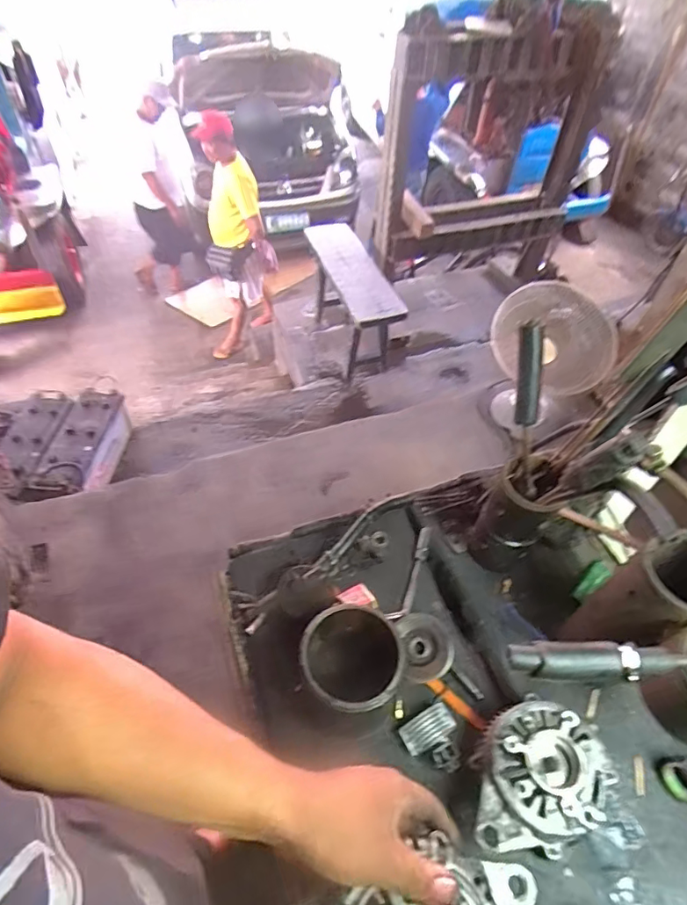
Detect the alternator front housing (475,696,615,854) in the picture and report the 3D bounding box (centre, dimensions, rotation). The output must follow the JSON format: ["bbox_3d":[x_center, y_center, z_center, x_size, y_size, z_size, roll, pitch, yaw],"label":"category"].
[{"bbox_3d":[0.191,0.340,0.522,0.150,0.086,0.120,-29,57,-24],"label":"alternator front housing"}]

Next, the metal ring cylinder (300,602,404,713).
[{"bbox_3d":[0.007,0.248,0.580,0.107,0.117,0.113,2,50,-1],"label":"metal ring cylinder"}]

